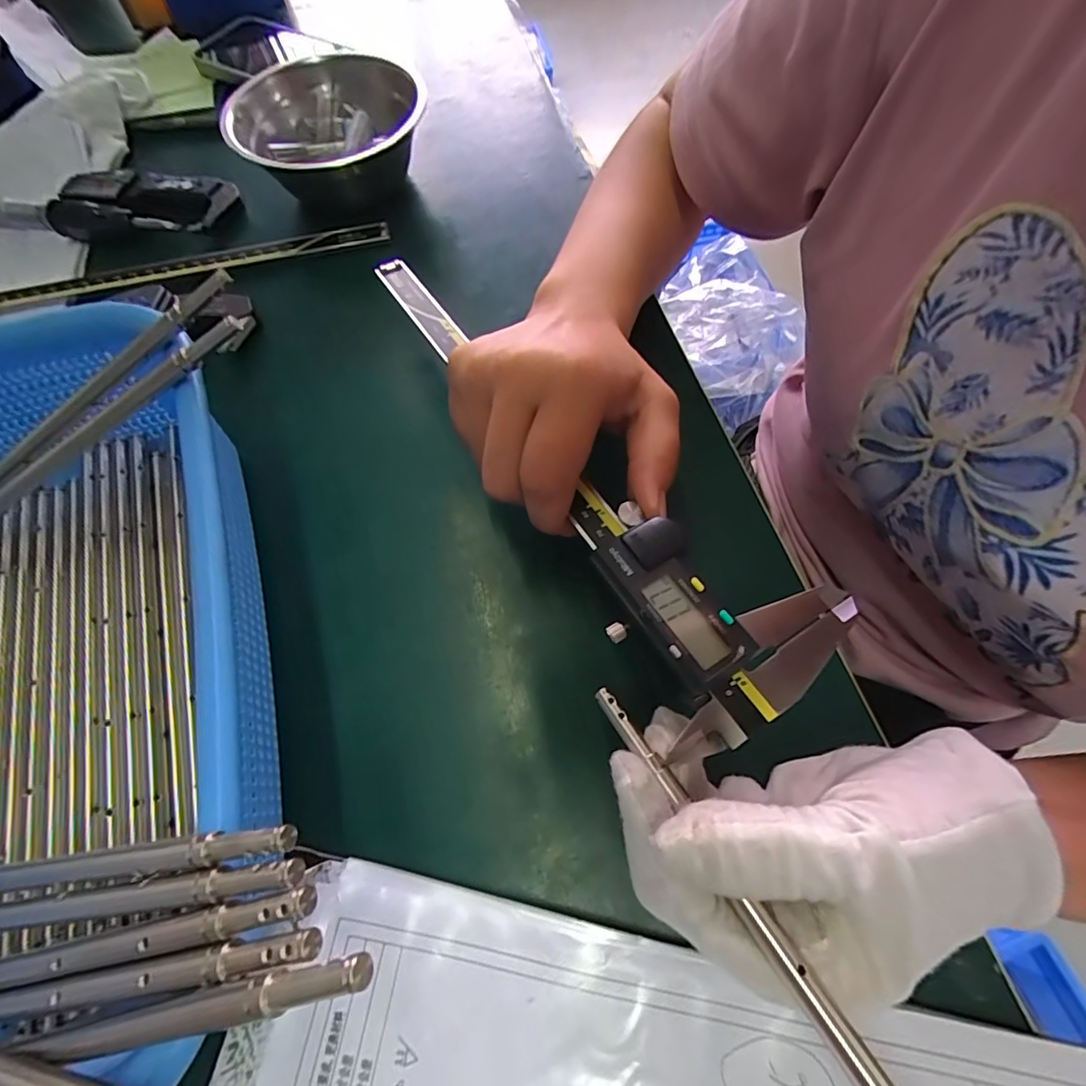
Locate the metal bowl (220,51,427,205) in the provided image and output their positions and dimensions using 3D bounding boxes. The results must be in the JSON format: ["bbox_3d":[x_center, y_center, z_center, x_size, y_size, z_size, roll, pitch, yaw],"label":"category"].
[{"bbox_3d":[-0.139,-0.273,0.337,0.120,0.048,0.120,0,65,1],"label":"metal bowl"}]

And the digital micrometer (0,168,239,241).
[{"bbox_3d":[-0.301,-0.229,0.337,0.173,0.014,0.046,-7,83,-8],"label":"digital micrometer"}]

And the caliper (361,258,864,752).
[{"bbox_3d":[0.003,-0.049,0.213,0.061,0.012,0.272,-32,64,-12],"label":"caliper"}]

